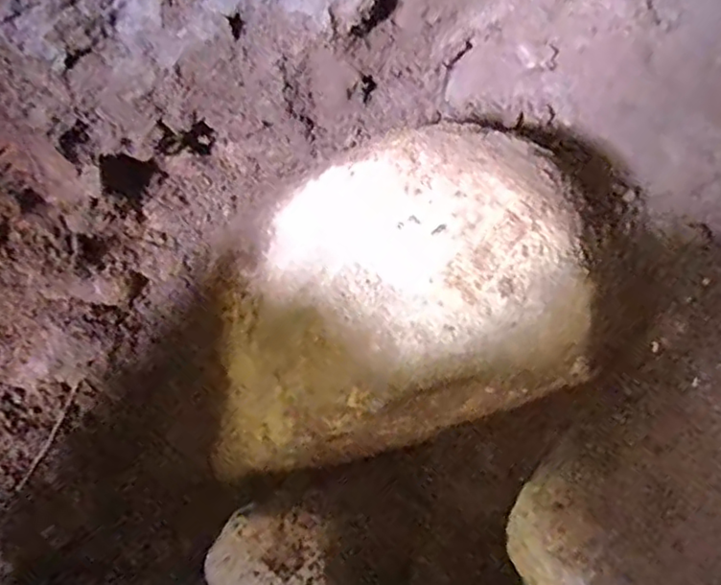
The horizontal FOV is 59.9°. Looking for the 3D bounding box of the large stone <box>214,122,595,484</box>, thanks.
[{"bbox_3d":[0.020,0.000,0.474,0.272,0.203,0.193,-4,58,-4],"label":"large stone"}]

